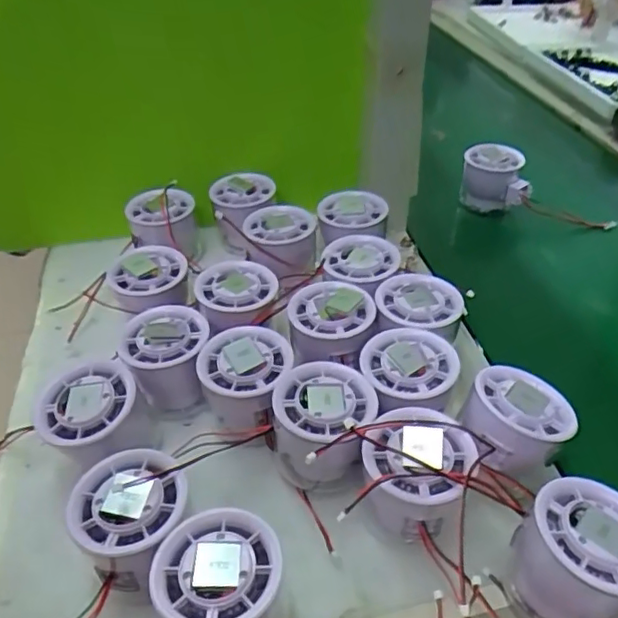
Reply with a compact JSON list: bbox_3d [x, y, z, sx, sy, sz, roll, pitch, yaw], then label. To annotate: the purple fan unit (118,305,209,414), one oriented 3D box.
[{"bbox_3d":[-0.091,0.035,0.391,0.054,0.053,0.051,-1,39,1],"label":"purple fan unit"}]

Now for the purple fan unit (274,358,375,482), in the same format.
[{"bbox_3d":[0.009,0.070,0.348,0.053,0.059,0.050,-1,39,1],"label":"purple fan unit"}]

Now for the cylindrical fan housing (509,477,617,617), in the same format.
[{"bbox_3d":[0.130,0.120,0.284,0.056,0.055,0.056,-1,39,1],"label":"cylindrical fan housing"}]

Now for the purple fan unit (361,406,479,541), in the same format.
[{"bbox_3d":[0.057,0.090,0.319,0.057,0.060,0.058,8,40,12],"label":"purple fan unit"}]

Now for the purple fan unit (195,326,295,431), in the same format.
[{"bbox_3d":[-0.039,0.048,0.373,0.057,0.054,0.061,-1,39,1],"label":"purple fan unit"}]

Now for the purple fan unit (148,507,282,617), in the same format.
[{"bbox_3d":[-0.039,0.133,0.275,0.055,0.054,0.056,-1,39,1],"label":"purple fan unit"}]

